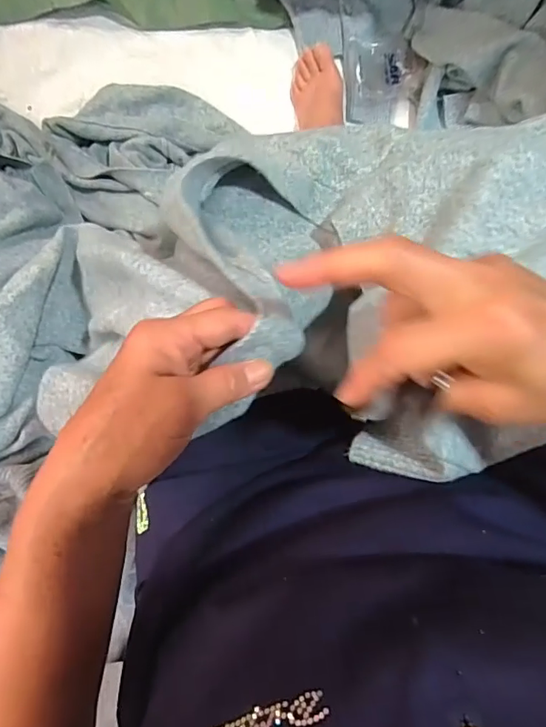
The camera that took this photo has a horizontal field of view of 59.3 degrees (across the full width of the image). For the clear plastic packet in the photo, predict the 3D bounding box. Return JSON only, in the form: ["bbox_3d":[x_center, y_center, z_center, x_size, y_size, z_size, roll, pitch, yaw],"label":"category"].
[{"bbox_3d":[0.181,-0.487,0.821,0.108,0.029,0.142,-3,89,-5],"label":"clear plastic packet"}]

